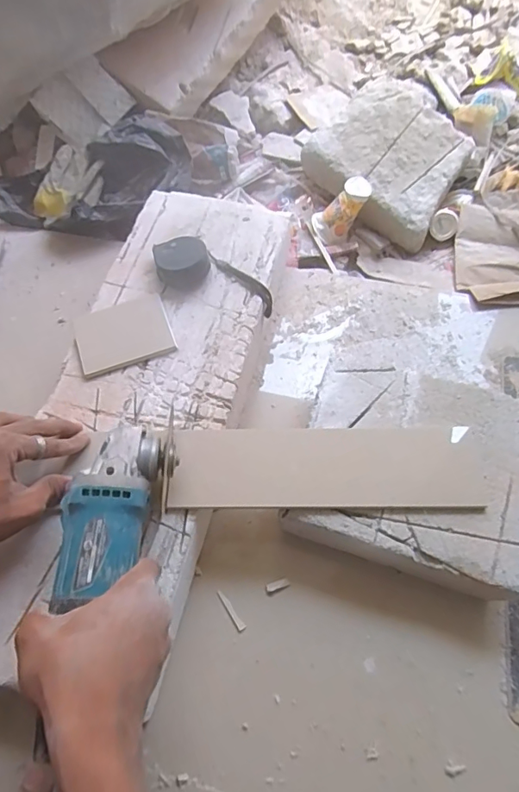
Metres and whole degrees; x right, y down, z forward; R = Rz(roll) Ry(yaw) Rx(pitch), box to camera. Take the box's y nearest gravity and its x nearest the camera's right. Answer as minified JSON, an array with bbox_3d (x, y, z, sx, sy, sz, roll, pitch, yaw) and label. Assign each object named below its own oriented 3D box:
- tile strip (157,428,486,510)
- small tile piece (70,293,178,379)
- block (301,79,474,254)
[{"bbox_3d":[0.061,0.069,0.479,0.290,0.010,0.084,-1,62,2],"label":"tile strip"},{"bbox_3d":[-0.157,-0.071,0.559,0.106,0.009,0.089,-18,63,-7],"label":"small tile piece"},{"bbox_3d":[0.203,-0.389,0.798,0.240,0.102,0.221,27,67,17],"label":"block"}]

